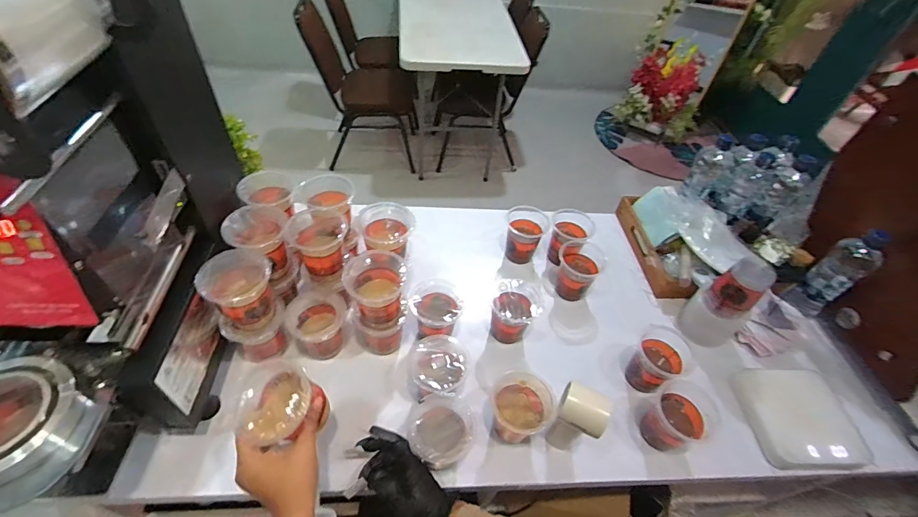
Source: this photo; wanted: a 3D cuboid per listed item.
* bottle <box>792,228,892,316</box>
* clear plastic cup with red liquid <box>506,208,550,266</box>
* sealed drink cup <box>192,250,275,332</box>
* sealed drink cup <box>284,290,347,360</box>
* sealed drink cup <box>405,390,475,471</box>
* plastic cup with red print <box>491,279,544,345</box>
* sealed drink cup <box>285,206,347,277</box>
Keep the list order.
[{"bbox_3d":[0.675,0.030,0.743,0.057,0.179,0.060,-20,54,-23],"label":"bottle"},{"bbox_3d":[0.136,-0.048,0.866,0.084,0.098,0.084,3,49,-4],"label":"clear plastic cup with red liquid"},{"bbox_3d":[-0.310,0.053,0.598,0.089,0.105,0.081,3,49,-4],"label":"sealed drink cup"},{"bbox_3d":[-0.223,0.120,0.684,0.080,0.106,0.078,3,49,-4],"label":"sealed drink cup"},{"bbox_3d":[-0.027,0.251,0.594,0.090,0.098,0.094,3,49,-4],"label":"sealed drink cup"},{"bbox_3d":[0.098,0.099,0.736,0.079,0.090,0.086,3,49,-4],"label":"plastic cup with red print"},{"bbox_3d":[-0.222,-0.026,0.665,0.085,0.086,0.071,-12,51,-17],"label":"sealed drink cup"}]

